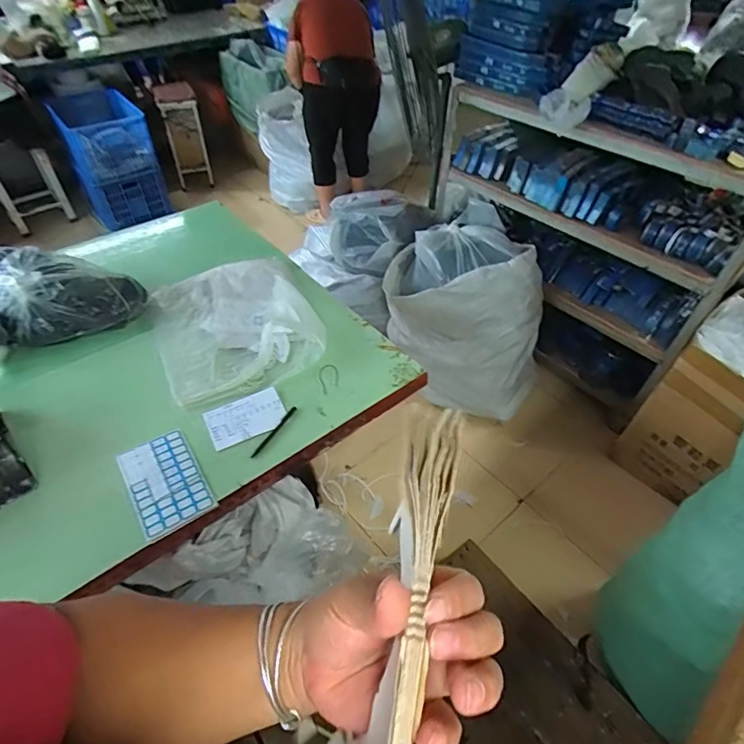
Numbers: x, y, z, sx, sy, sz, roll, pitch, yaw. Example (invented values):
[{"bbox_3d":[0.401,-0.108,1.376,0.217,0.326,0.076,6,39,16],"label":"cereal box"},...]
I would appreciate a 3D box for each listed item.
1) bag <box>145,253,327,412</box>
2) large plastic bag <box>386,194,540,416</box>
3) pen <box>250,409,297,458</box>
[{"bbox_3d":[-0.338,-0.122,1.138,0.363,0.057,0.434,-20,51,-17],"label":"bag"},{"bbox_3d":[0.381,-0.224,1.897,0.497,0.569,0.649,-21,51,-18],"label":"large plastic bag"},{"bbox_3d":[-0.200,0.122,0.948,0.013,0.009,0.141,24,52,20],"label":"pen"}]

